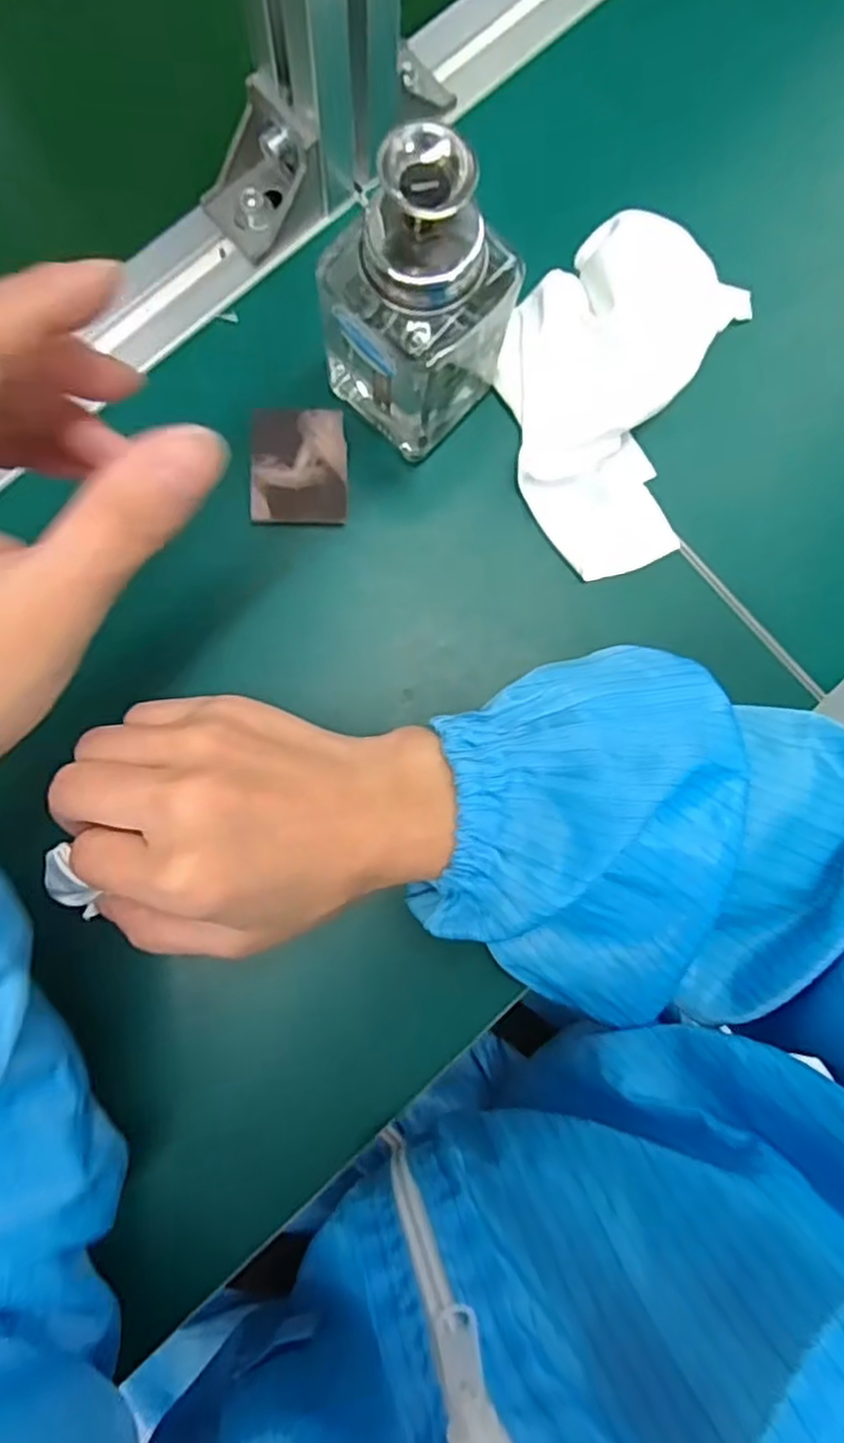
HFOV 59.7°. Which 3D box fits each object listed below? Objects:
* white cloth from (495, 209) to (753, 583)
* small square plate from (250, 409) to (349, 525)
[{"bbox_3d":[0.077,-0.136,0.302,0.092,0.039,0.142,11,85,-3],"label":"white cloth"},{"bbox_3d":[-0.051,-0.106,0.305,0.039,0.004,0.047,-2,89,-8],"label":"small square plate"}]

